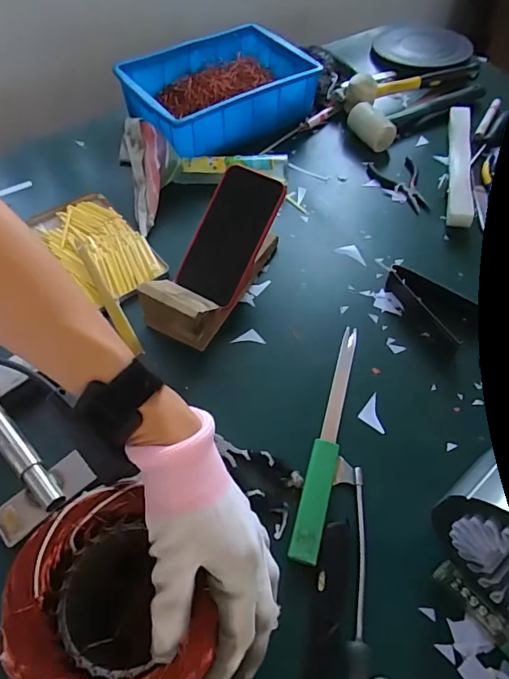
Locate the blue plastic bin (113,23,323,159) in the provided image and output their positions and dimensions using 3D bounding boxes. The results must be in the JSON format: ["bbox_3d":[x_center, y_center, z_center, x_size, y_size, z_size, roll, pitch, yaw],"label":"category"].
[{"bbox_3d":[-0.055,-0.411,0.790,0.312,0.107,0.193,-31,61,-20],"label":"blue plastic bin"}]

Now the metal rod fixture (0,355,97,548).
[{"bbox_3d":[-0.239,0.099,0.454,0.095,0.032,0.172,-39,62,-22],"label":"metal rod fixture"}]

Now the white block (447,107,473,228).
[{"bbox_3d":[0.319,-0.276,0.725,0.033,0.018,0.299,10,56,10],"label":"white block"}]

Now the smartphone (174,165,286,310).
[{"bbox_3d":[-0.029,-0.125,0.565,0.074,0.015,0.162,27,91,0],"label":"smartphone"}]

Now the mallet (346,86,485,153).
[{"bbox_3d":[0.287,-0.411,0.812,0.286,0.051,0.079,-31,61,-20],"label":"mallet"}]

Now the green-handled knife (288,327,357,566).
[{"bbox_3d":[0.080,0.093,0.489,0.026,0.013,0.267,13,56,11],"label":"green-handled knife"}]

